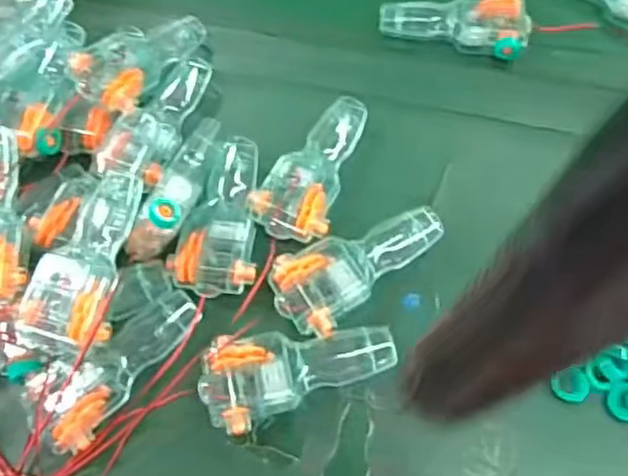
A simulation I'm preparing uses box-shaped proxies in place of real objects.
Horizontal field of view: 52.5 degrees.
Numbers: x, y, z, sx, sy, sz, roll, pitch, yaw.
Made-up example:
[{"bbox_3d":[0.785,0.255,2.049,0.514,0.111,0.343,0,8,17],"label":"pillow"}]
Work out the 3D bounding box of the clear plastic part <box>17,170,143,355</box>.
[{"bbox_3d":[-0.147,0.017,0.430,0.055,0.038,0.126,11,63,10],"label":"clear plastic part"}]

